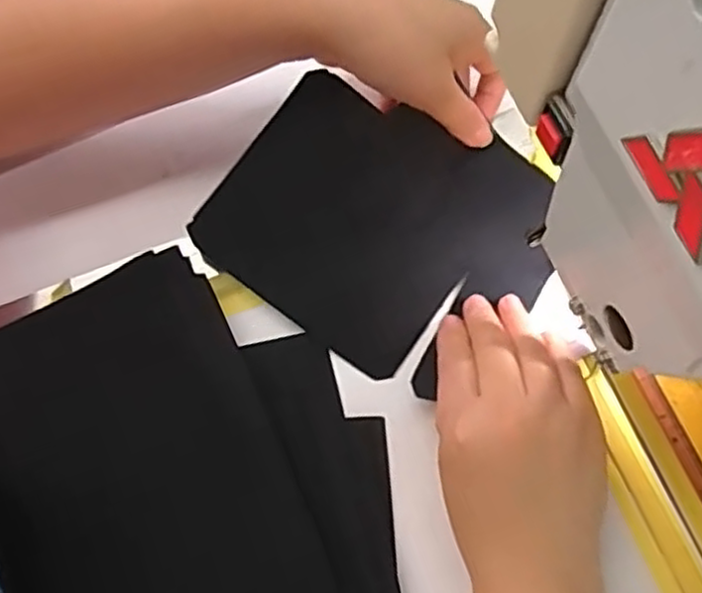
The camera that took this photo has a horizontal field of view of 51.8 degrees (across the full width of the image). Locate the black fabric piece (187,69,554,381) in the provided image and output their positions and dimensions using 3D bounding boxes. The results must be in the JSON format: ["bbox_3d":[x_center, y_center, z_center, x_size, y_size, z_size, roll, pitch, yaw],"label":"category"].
[{"bbox_3d":[0.011,-0.047,0.384,0.135,0.015,0.146,39,83,1],"label":"black fabric piece"}]

